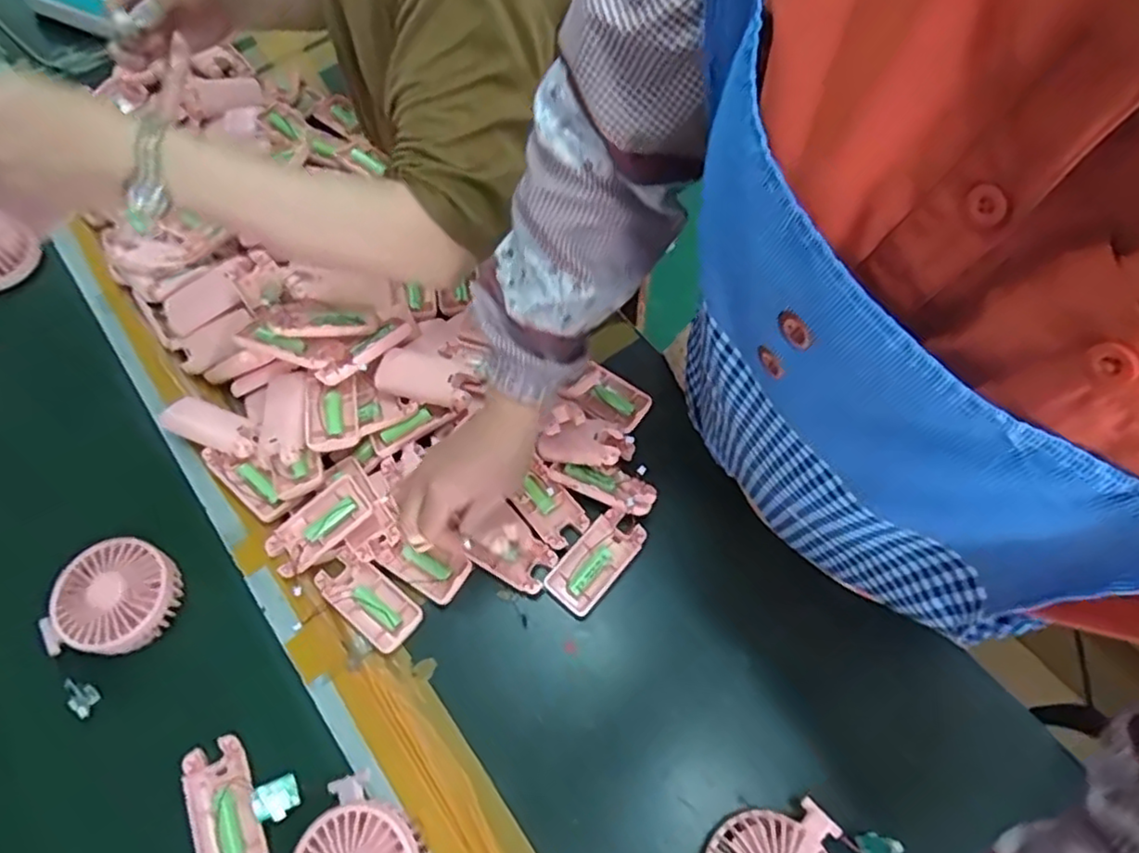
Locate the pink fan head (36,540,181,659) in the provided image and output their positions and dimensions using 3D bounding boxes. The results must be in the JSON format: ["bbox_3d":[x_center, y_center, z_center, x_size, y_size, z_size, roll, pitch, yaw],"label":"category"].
[{"bbox_3d":[-0.374,0.142,0.549,0.093,0.043,0.085,0,63,-1],"label":"pink fan head"}]

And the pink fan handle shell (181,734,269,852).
[{"bbox_3d":[-0.255,0.283,0.492,0.050,0.013,0.096,-21,65,-11],"label":"pink fan handle shell"}]

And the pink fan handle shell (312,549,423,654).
[{"bbox_3d":[-0.172,0.149,0.573,0.091,0.016,0.047,36,68,16],"label":"pink fan handle shell"}]

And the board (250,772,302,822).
[{"bbox_3d":[-0.212,0.270,0.484,0.030,0.006,0.026,-21,80,-24],"label":"board"}]

